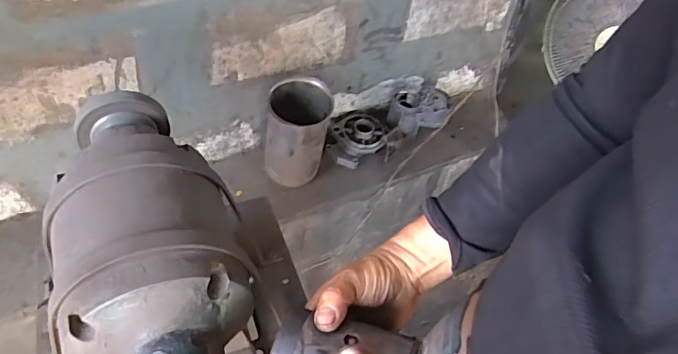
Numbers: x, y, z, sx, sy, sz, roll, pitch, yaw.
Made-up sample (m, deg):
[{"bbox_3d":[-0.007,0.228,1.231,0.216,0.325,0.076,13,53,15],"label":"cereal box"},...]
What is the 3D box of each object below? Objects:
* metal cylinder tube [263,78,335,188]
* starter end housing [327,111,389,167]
[{"bbox_3d":[-0.082,-0.079,1.003,0.121,0.192,0.125,1,48,-6],"label":"metal cylinder tube"},{"bbox_3d":[0.041,-0.090,1.131,0.147,0.044,0.115,-21,54,-24],"label":"starter end housing"}]

